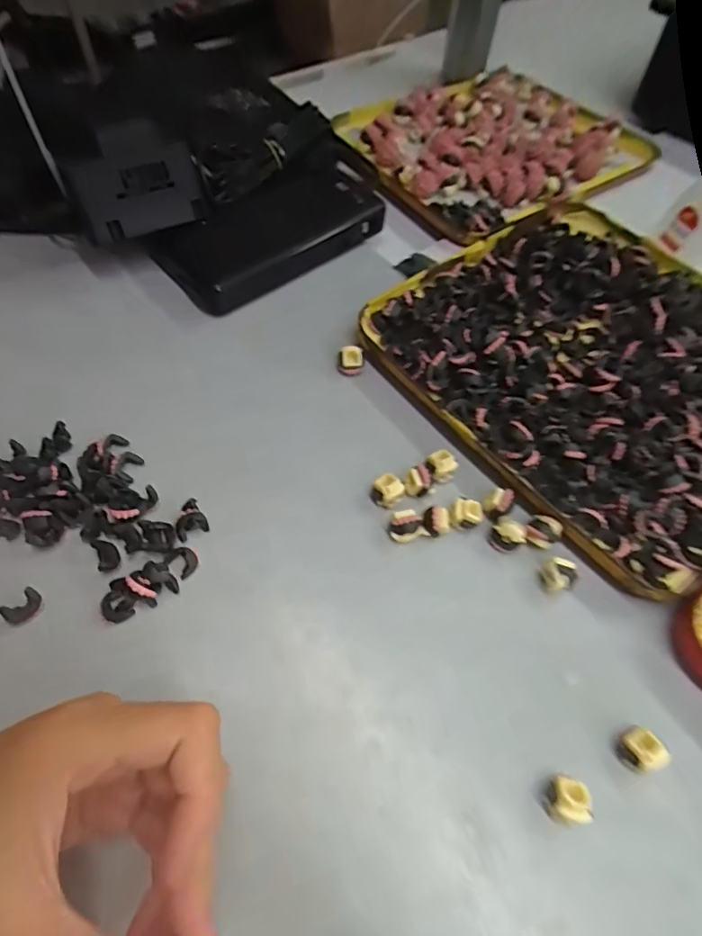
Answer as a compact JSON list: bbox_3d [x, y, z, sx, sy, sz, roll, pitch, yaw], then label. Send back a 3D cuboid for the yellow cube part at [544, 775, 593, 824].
[{"bbox_3d":[0.086,0.132,0.200,0.014,0.013,0.015,7,58,0],"label":"yellow cube part"}]

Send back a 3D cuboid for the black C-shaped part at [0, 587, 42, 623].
[{"bbox_3d":[-0.147,0.062,0.225,0.017,0.010,0.008,-35,67,-22],"label":"black C-shaped part"}]

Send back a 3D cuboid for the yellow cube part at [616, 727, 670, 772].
[{"bbox_3d":[0.121,0.118,0.212,0.013,0.015,0.015,-18,62,-15],"label":"yellow cube part"}]

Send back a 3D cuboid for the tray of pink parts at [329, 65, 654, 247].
[{"bbox_3d":[0.124,-0.299,0.459,0.247,0.025,0.214,-33,66,-21],"label":"tray of pink parts"}]

